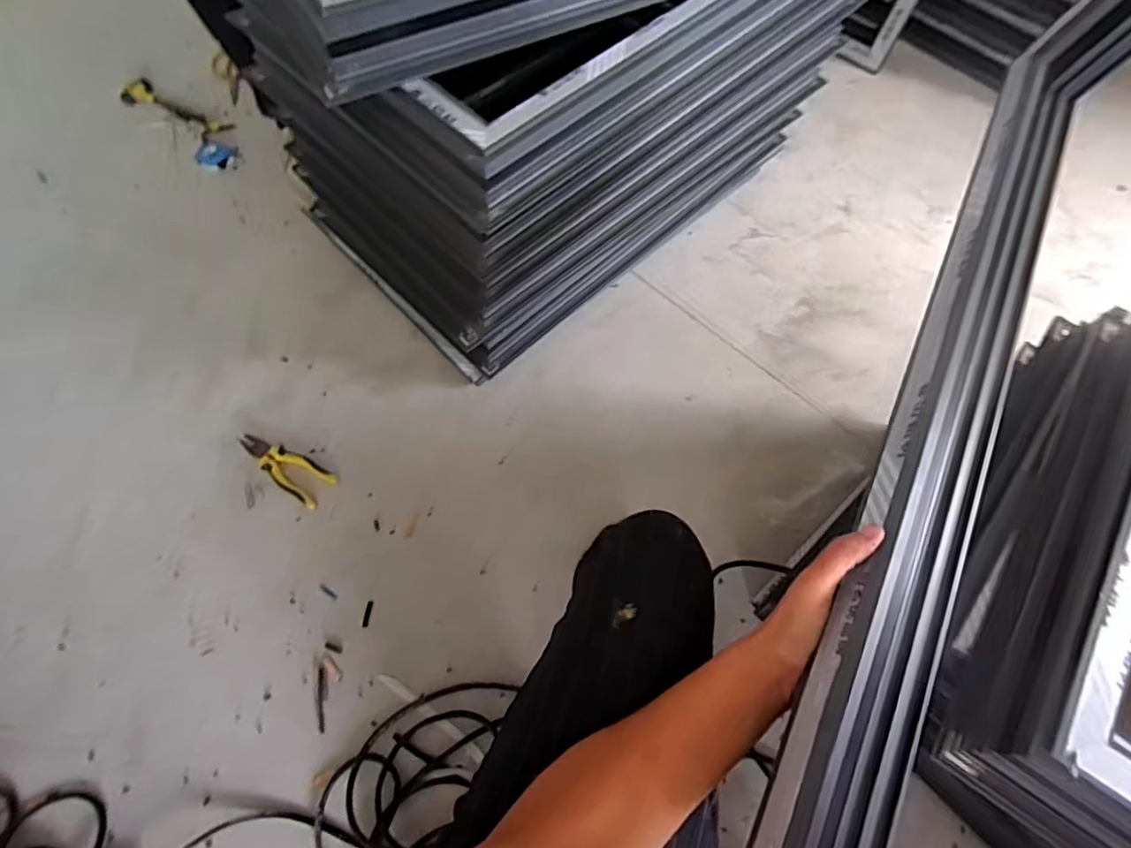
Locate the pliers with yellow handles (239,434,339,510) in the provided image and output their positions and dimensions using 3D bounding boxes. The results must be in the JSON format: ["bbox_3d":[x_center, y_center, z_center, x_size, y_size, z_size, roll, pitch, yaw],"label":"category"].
[{"bbox_3d":[-0.501,0.074,1.050,0.183,0.025,0.068,29,66,11],"label":"pliers with yellow handles"}]

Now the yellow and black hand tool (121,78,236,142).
[{"bbox_3d":[-0.918,-0.737,1.390,0.271,0.034,0.071,25,66,10],"label":"yellow and black hand tool"}]

